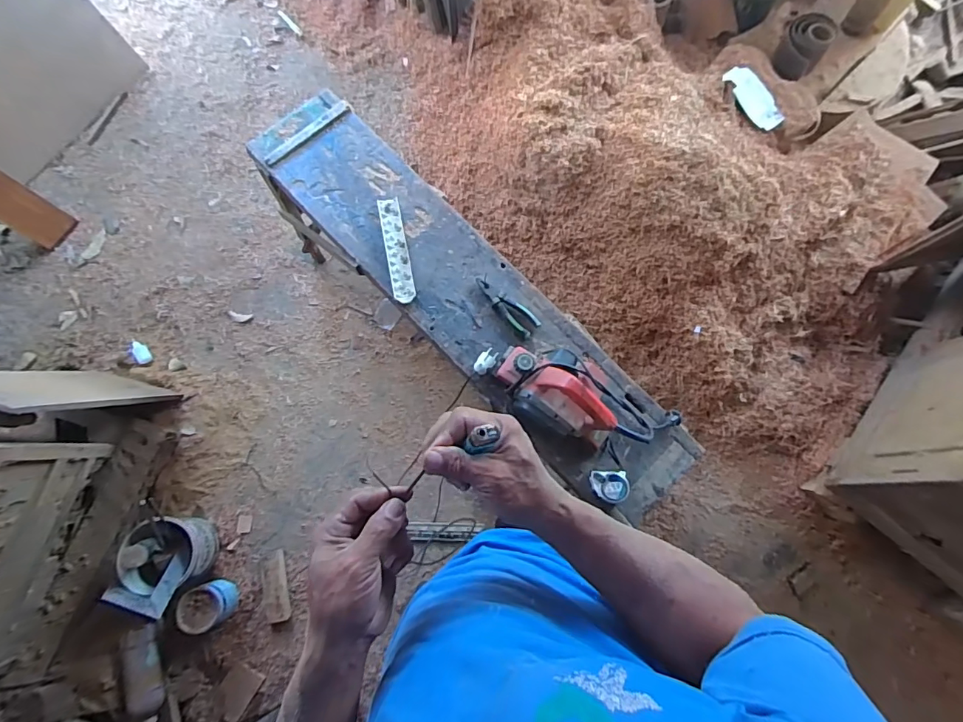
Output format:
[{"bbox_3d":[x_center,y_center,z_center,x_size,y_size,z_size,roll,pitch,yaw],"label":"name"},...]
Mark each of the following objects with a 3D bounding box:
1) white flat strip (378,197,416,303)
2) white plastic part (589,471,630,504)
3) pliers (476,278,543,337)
[{"bbox_3d":[-0.193,-0.254,1.104,0.050,0.007,0.256,-9,74,-12],"label":"white flat strip"},{"bbox_3d":[0.261,0.255,0.979,0.071,0.020,0.061,1,76,0],"label":"white plastic part"},{"bbox_3d":[0.056,-0.127,1.087,0.054,0.014,0.170,-42,79,-10],"label":"pliers"}]

